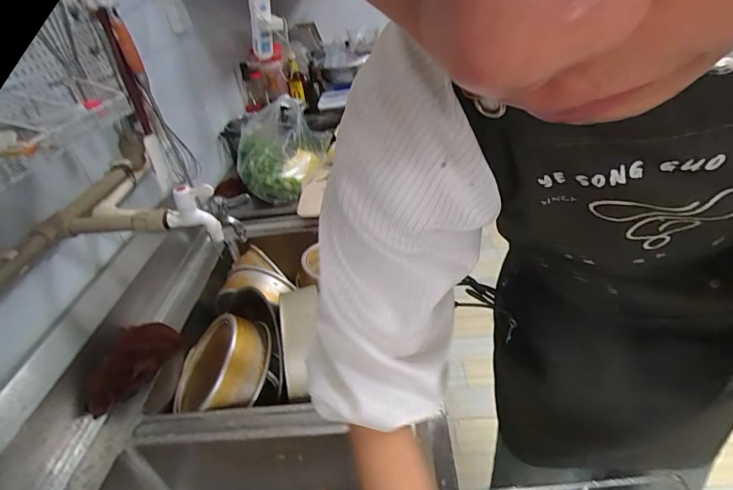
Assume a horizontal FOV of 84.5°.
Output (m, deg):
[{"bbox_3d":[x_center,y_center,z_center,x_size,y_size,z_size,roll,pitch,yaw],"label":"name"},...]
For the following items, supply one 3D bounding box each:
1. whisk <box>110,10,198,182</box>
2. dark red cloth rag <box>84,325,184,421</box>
[{"bbox_3d":[-0.415,-0.273,0.810,0.048,0.314,0.071,-19,36,-15],"label":"whisk"},{"bbox_3d":[-0.406,0.200,0.709,0.088,0.059,0.180,-6,35,2],"label":"dark red cloth rag"}]

